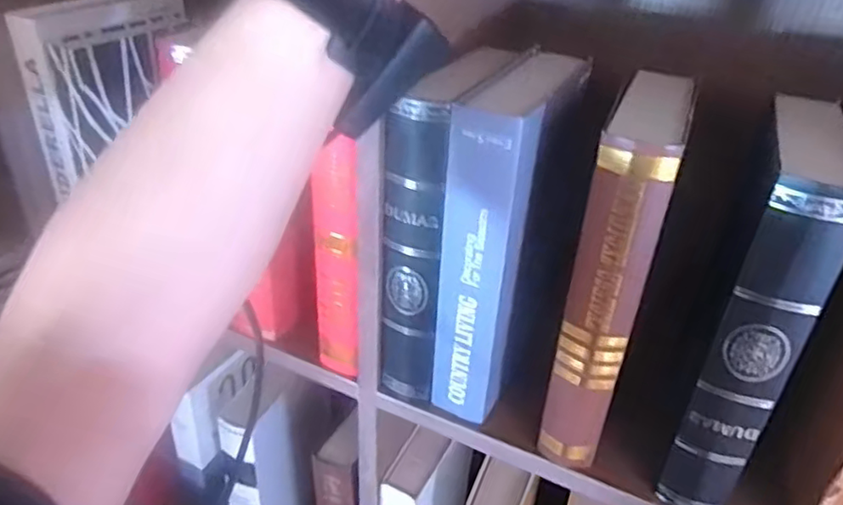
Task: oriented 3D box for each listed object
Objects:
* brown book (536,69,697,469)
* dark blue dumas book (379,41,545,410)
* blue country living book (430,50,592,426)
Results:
[{"bbox_3d":[0.148,0.016,0.487,0.046,0.261,0.148,16,35,19],"label":"brown book"},{"bbox_3d":[0.021,-0.025,0.531,0.050,0.269,0.141,17,35,20],"label":"dark blue dumas book"},{"bbox_3d":[0.068,-0.010,0.520,0.051,0.261,0.144,17,35,20],"label":"blue country living book"}]

